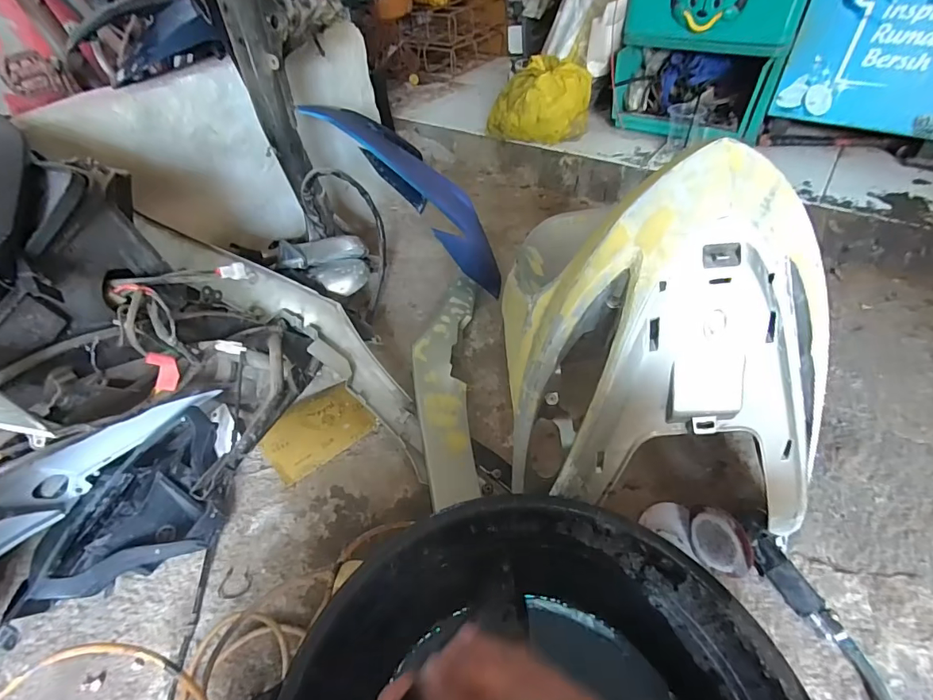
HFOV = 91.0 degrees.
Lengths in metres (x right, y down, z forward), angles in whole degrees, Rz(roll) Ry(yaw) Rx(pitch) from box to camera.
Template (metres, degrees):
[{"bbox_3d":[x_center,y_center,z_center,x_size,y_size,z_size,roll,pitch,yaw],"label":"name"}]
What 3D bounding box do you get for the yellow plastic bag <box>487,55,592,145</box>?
[{"bbox_3d":[0.205,-0.717,1.319,0.289,0.174,0.164,6,45,9],"label":"yellow plastic bag"}]

